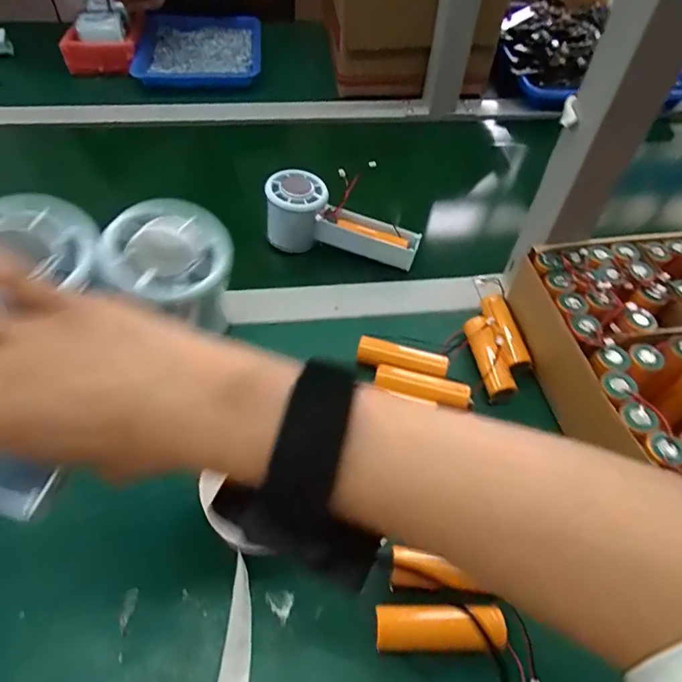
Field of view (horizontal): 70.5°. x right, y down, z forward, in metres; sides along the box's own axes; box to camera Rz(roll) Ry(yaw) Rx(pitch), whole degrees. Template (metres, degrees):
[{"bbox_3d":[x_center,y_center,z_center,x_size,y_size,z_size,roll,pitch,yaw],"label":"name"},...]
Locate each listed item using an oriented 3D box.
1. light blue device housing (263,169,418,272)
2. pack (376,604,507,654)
[{"bbox_3d":[0.002,-0.111,0.461,0.144,0.062,0.050,19,54,11],"label":"light blue device housing"},{"bbox_3d":[0.056,0.165,0.276,0.070,0.020,0.022,2,52,-2],"label":"pack"}]

